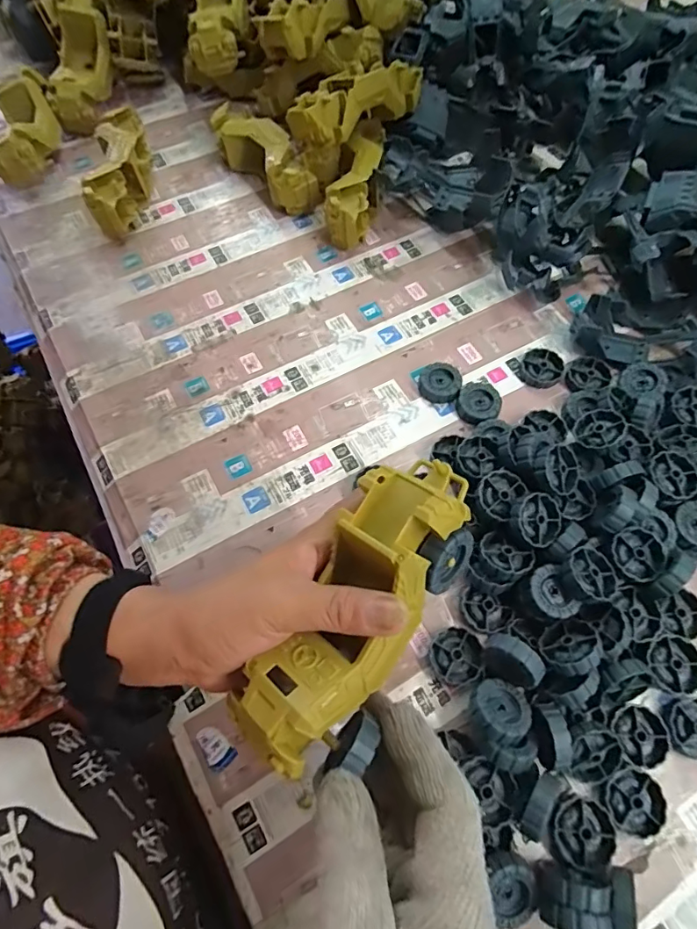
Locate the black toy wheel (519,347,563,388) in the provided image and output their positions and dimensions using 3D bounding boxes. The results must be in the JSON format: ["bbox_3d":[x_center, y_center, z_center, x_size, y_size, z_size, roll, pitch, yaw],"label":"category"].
[{"bbox_3d":[0.181,-0.090,0.467,0.037,0.013,0.042,22,67,10],"label":"black toy wheel"}]

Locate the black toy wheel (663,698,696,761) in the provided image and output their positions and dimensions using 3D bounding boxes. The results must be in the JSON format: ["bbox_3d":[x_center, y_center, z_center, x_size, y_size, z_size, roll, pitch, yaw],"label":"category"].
[{"bbox_3d":[0.240,0.184,0.346,0.038,0.012,0.037,0,65,0],"label":"black toy wheel"}]

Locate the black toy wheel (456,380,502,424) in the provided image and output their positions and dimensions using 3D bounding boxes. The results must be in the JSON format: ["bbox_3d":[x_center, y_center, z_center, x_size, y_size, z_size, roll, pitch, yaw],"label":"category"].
[{"bbox_3d":[0.117,-0.053,0.448,0.036,0.016,0.043,22,67,10],"label":"black toy wheel"}]

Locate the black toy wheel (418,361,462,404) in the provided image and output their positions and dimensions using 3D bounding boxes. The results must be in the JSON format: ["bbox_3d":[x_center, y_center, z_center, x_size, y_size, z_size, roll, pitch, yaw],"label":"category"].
[{"bbox_3d":[0.084,-0.075,0.458,0.037,0.016,0.037,0,65,0],"label":"black toy wheel"}]

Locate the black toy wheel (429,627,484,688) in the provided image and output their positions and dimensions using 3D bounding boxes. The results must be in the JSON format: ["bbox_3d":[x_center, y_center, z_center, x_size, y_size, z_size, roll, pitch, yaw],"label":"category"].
[{"bbox_3d":[0.079,0.141,0.364,0.035,0.010,0.038,0,65,0],"label":"black toy wheel"}]

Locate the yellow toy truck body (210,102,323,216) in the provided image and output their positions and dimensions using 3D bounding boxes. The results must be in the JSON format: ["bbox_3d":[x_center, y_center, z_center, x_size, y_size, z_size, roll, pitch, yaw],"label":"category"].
[{"bbox_3d":[-0.097,-0.348,0.570,0.056,0.062,0.163,-35,70,-16],"label":"yellow toy truck body"}]

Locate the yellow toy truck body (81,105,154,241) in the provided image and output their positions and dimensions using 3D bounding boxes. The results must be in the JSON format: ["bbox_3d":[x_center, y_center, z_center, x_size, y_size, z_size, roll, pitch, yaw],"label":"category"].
[{"bbox_3d":[-0.255,-0.332,0.562,0.052,0.056,0.166,-1,65,-1],"label":"yellow toy truck body"}]

